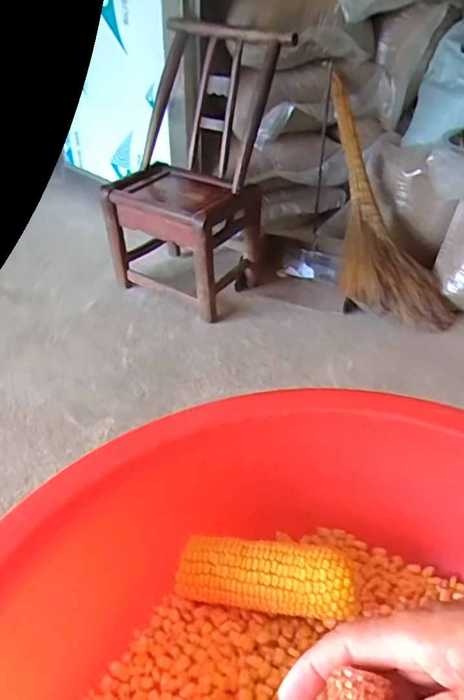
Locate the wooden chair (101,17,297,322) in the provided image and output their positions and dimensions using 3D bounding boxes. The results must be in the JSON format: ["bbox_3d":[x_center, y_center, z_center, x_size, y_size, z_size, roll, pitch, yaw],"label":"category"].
[{"bbox_3d":[-0.119,-0.445,1.318,0.397,0.618,0.320,29,45,32],"label":"wooden chair"}]

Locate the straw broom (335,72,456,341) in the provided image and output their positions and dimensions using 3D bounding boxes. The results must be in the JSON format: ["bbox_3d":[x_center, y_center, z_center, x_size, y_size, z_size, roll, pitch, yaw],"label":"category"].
[{"bbox_3d":[0.377,-0.380,1.389,0.266,0.092,0.714,-12,79,-13],"label":"straw broom"}]

